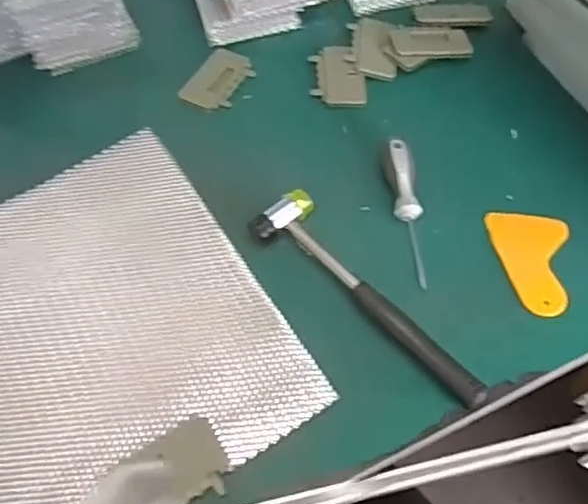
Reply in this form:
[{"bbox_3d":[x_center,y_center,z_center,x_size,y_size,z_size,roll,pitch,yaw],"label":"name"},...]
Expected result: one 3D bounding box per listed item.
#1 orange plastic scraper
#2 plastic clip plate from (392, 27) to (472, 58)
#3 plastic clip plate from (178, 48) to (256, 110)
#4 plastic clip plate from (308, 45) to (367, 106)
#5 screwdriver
[{"bbox_3d":[0.211,0.008,0.541,0.067,0.006,0.100,3,59,4],"label":"orange plastic scraper"},{"bbox_3d":[0.152,-0.233,0.675,0.086,0.006,0.038,-2,74,0],"label":"plastic clip plate"},{"bbox_3d":[-0.081,-0.188,0.665,0.054,0.009,0.081,24,63,16],"label":"plastic clip plate"},{"bbox_3d":[0.046,-0.191,0.657,0.056,0.010,0.084,-5,58,-1],"label":"plastic clip plate"},{"bbox_3d":[0.103,-0.037,0.557,0.029,0.031,0.146,-5,58,-1],"label":"screwdriver"}]

